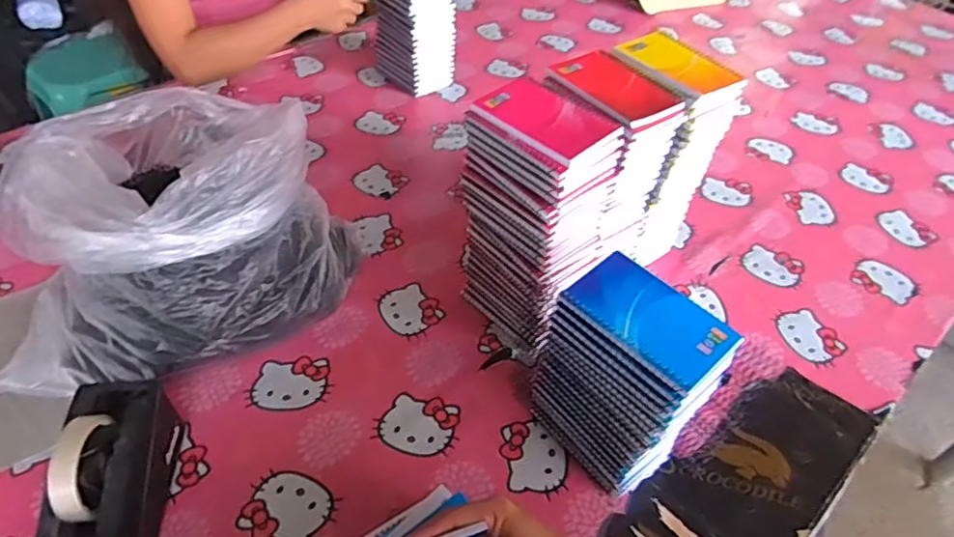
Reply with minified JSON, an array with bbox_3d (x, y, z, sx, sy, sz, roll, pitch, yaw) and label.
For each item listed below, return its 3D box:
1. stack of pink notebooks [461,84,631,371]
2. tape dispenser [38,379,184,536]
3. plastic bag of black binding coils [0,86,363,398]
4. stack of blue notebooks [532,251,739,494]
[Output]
[{"bbox_3d":[0.062,-0.048,0.694,0.105,0.292,0.133,-29,55,-27],"label":"stack of pink notebooks"},{"bbox_3d":[-0.335,0.204,0.544,0.075,0.123,0.197,-2,47,-6],"label":"tape dispenser"},{"bbox_3d":[-0.351,-0.064,0.730,0.382,0.222,0.361,-2,47,-6],"label":"plastic bag of black binding coils"},{"bbox_3d":[0.138,0.113,0.590,0.092,0.231,0.135,-33,57,-30],"label":"stack of blue notebooks"}]

